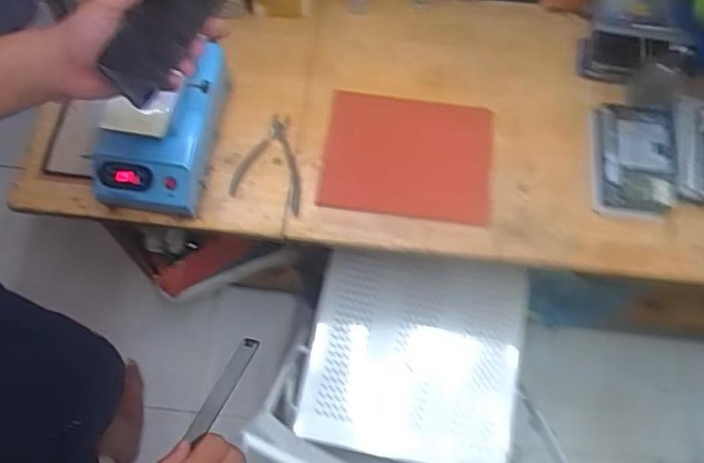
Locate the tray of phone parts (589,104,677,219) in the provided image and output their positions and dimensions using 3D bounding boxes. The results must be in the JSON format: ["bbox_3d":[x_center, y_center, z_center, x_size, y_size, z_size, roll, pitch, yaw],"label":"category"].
[{"bbox_3d":[0.432,-0.114,0.911,0.121,0.028,0.190,6,67,1],"label":"tray of phone parts"}]

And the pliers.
[{"bbox_3d":[-0.115,-0.107,0.909,0.108,0.010,0.153,14,67,4],"label":"pliers"}]

